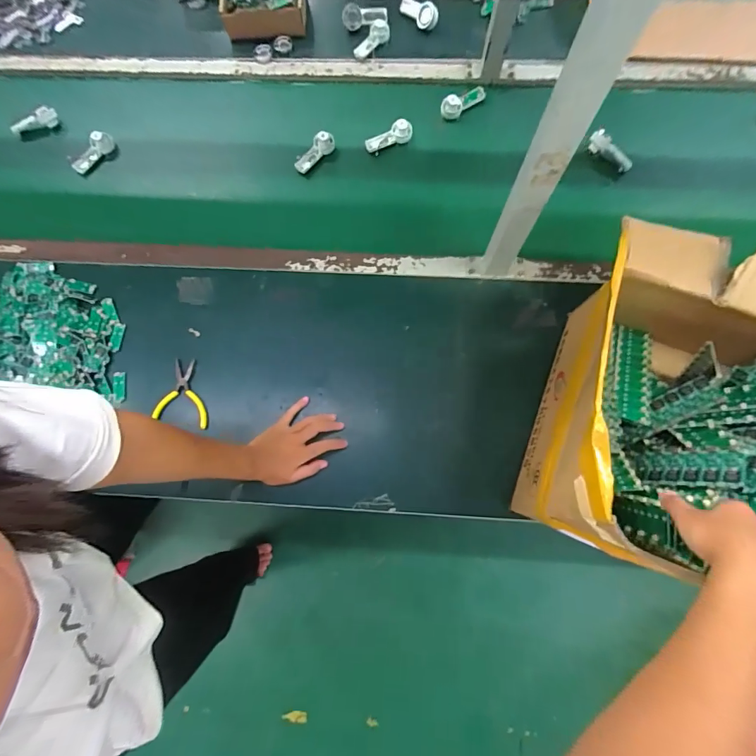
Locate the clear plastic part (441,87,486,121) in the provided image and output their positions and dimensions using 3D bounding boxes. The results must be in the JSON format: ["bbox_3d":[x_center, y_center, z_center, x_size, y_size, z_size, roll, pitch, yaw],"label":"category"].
[{"bbox_3d":[0.172,-0.559,0.806,0.092,0.040,0.024,-28,77,-5],"label":"clear plastic part"}]

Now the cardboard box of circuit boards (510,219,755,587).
[{"bbox_3d":[0.405,0.025,0.503,0.304,0.238,0.431,23,78,7],"label":"cardboard box of circuit boards"}]

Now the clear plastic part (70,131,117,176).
[{"bbox_3d":[-0.556,-0.440,0.779,0.025,0.037,0.095,28,79,8],"label":"clear plastic part"}]

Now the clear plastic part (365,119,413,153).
[{"bbox_3d":[0.020,-0.479,0.795,0.093,0.032,0.036,-19,76,-3],"label":"clear plastic part"}]

